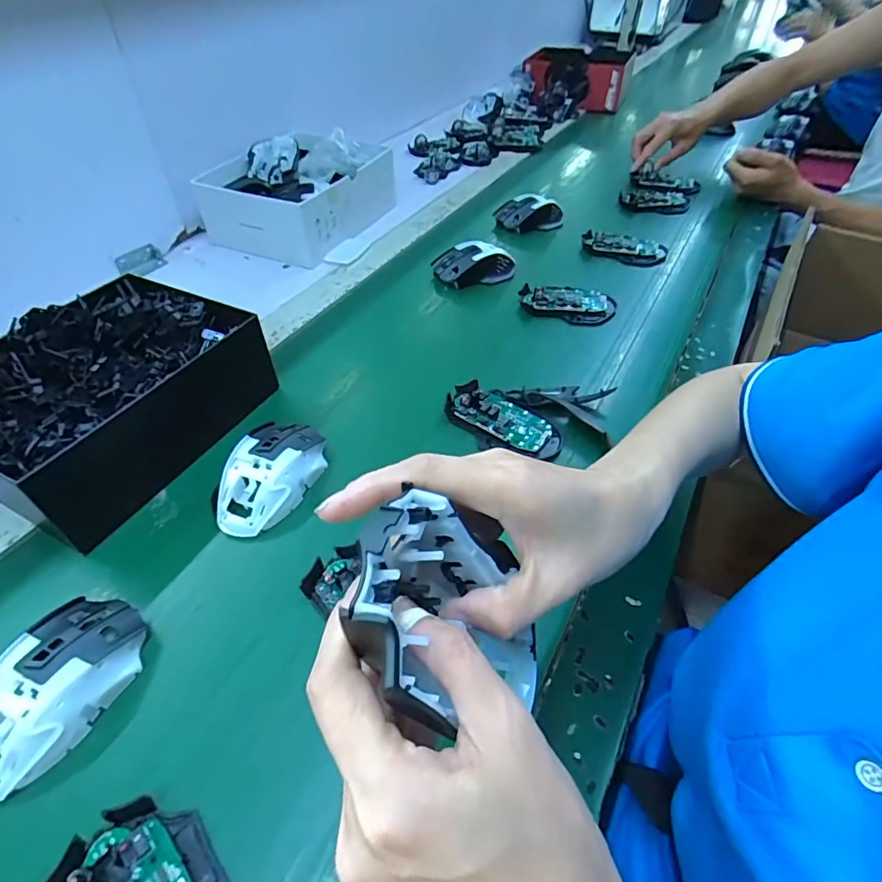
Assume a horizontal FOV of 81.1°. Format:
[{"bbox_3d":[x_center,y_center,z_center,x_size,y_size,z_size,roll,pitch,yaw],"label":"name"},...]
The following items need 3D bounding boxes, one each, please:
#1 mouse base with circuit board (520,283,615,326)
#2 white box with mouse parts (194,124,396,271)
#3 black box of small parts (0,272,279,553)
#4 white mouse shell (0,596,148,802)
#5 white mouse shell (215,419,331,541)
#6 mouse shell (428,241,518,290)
[{"bbox_3d":[0.155,-0.171,0.632,0.113,0.017,0.062,11,49,5],"label":"mouse base with circuit board"},{"bbox_3d":[-0.211,-0.382,0.784,0.212,0.095,0.258,20,50,12],"label":"white box with mouse parts"},{"bbox_3d":[-0.293,-0.047,0.455,0.172,0.097,0.218,24,51,16],"label":"black box of small parts"},{"bbox_3d":[-0.241,0.149,0.316,0.066,0.032,0.113,22,51,14],"label":"white mouse shell"},{"bbox_3d":[-0.144,0.027,0.439,0.069,0.042,0.118,17,50,10],"label":"white mouse shell"},{"bbox_3d":[0.045,-0.233,0.684,0.110,0.042,0.063,-4,49,-8],"label":"mouse shell"}]

